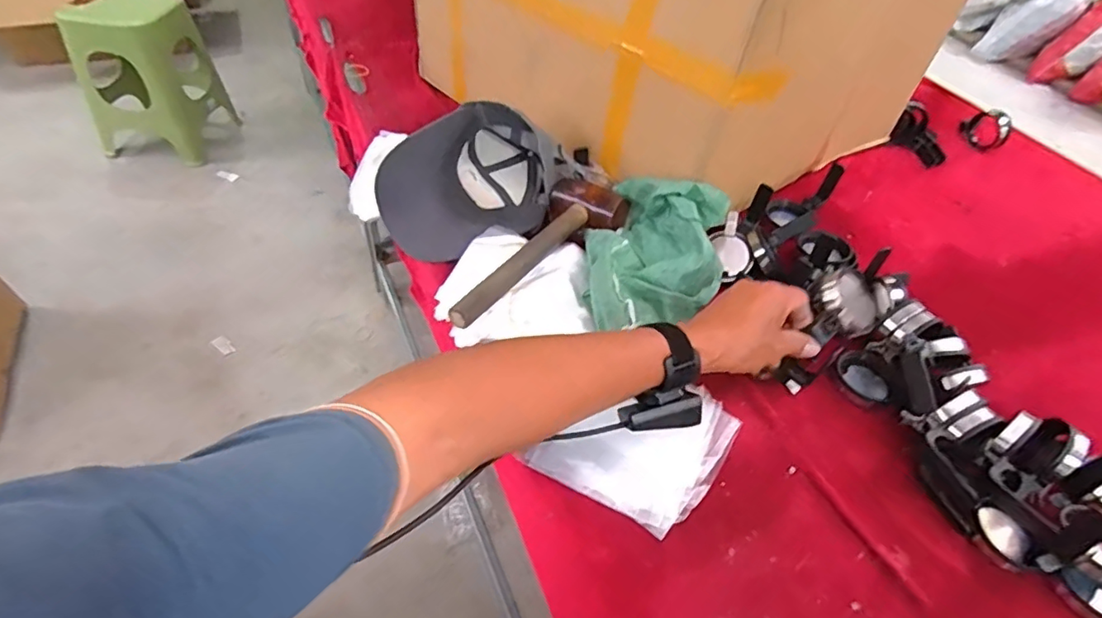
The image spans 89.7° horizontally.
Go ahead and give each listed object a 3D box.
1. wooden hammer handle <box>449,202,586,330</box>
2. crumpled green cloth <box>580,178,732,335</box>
[{"bbox_3d":[-0.032,-0.054,0.641,0.025,0.022,0.232,32,54,20],"label":"wooden hammer handle"},{"bbox_3d":[0.116,-0.068,0.640,0.159,0.093,0.235,17,50,8],"label":"crumpled green cloth"}]

